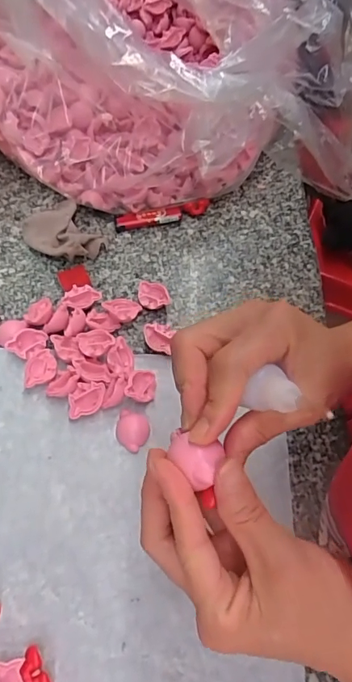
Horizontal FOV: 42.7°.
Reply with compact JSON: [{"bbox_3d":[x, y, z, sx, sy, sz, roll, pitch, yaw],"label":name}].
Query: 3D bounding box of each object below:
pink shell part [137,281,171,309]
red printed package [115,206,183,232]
[{"bbox_3d":[-0.023,-0.045,0.456,0.030,0.015,0.032,-11,61,-9],"label":"pink shell part"},{"bbox_3d":[-0.031,-0.139,0.507,0.075,0.012,0.013,-11,61,-9],"label":"red printed package"}]

